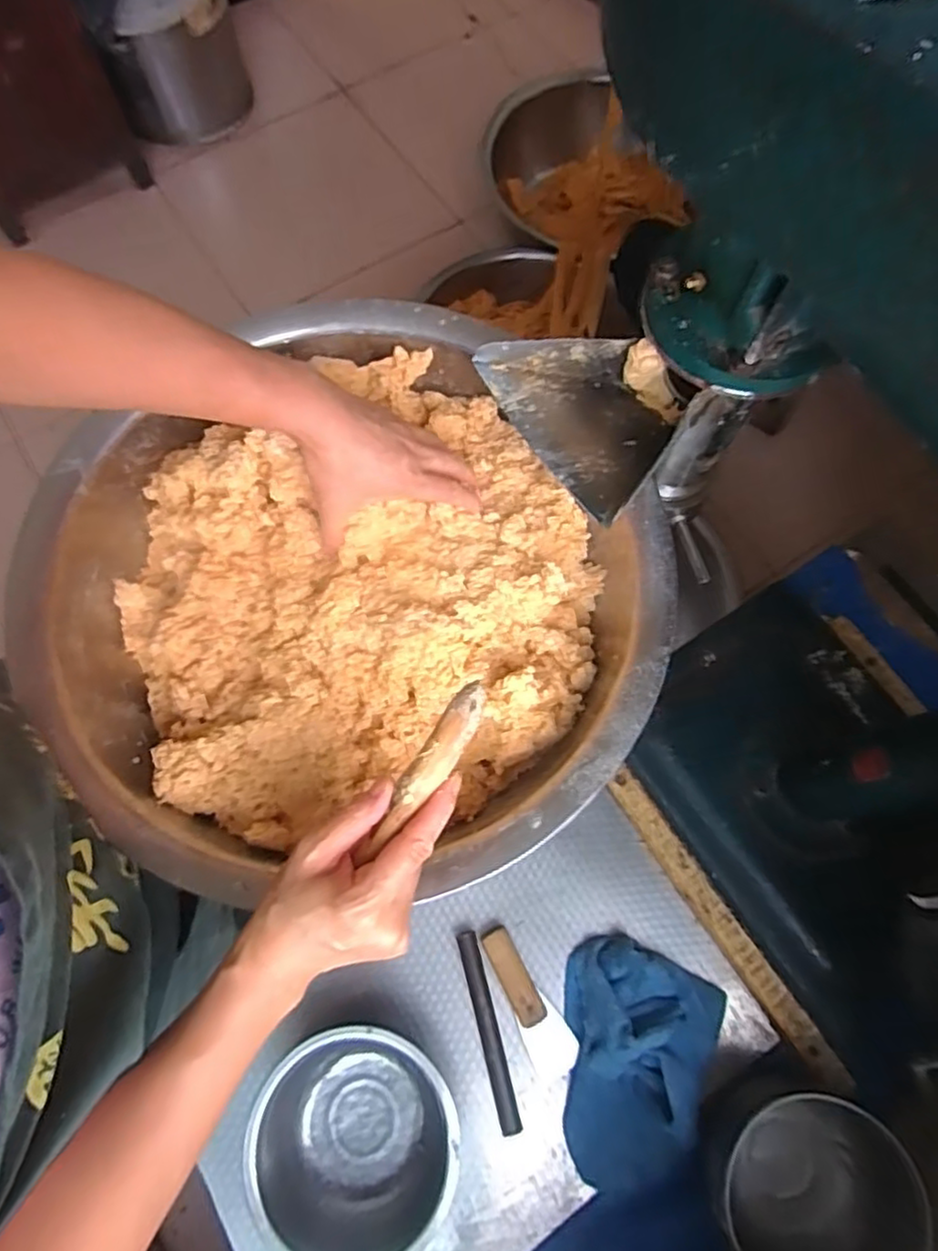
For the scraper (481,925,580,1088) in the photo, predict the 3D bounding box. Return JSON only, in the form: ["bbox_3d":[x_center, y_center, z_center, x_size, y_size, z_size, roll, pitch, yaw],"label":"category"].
[{"bbox_3d":[0.063,0.386,0.686,0.048,0.027,0.151,-25,73,-8],"label":"scraper"}]

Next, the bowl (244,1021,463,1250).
[{"bbox_3d":[-0.102,0.476,0.627,0.177,0.079,0.184,0,71,0],"label":"bowl"}]

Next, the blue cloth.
[{"bbox_3d":[0.159,0.437,0.659,0.156,0.038,0.216,19,72,6],"label":"blue cloth"}]

